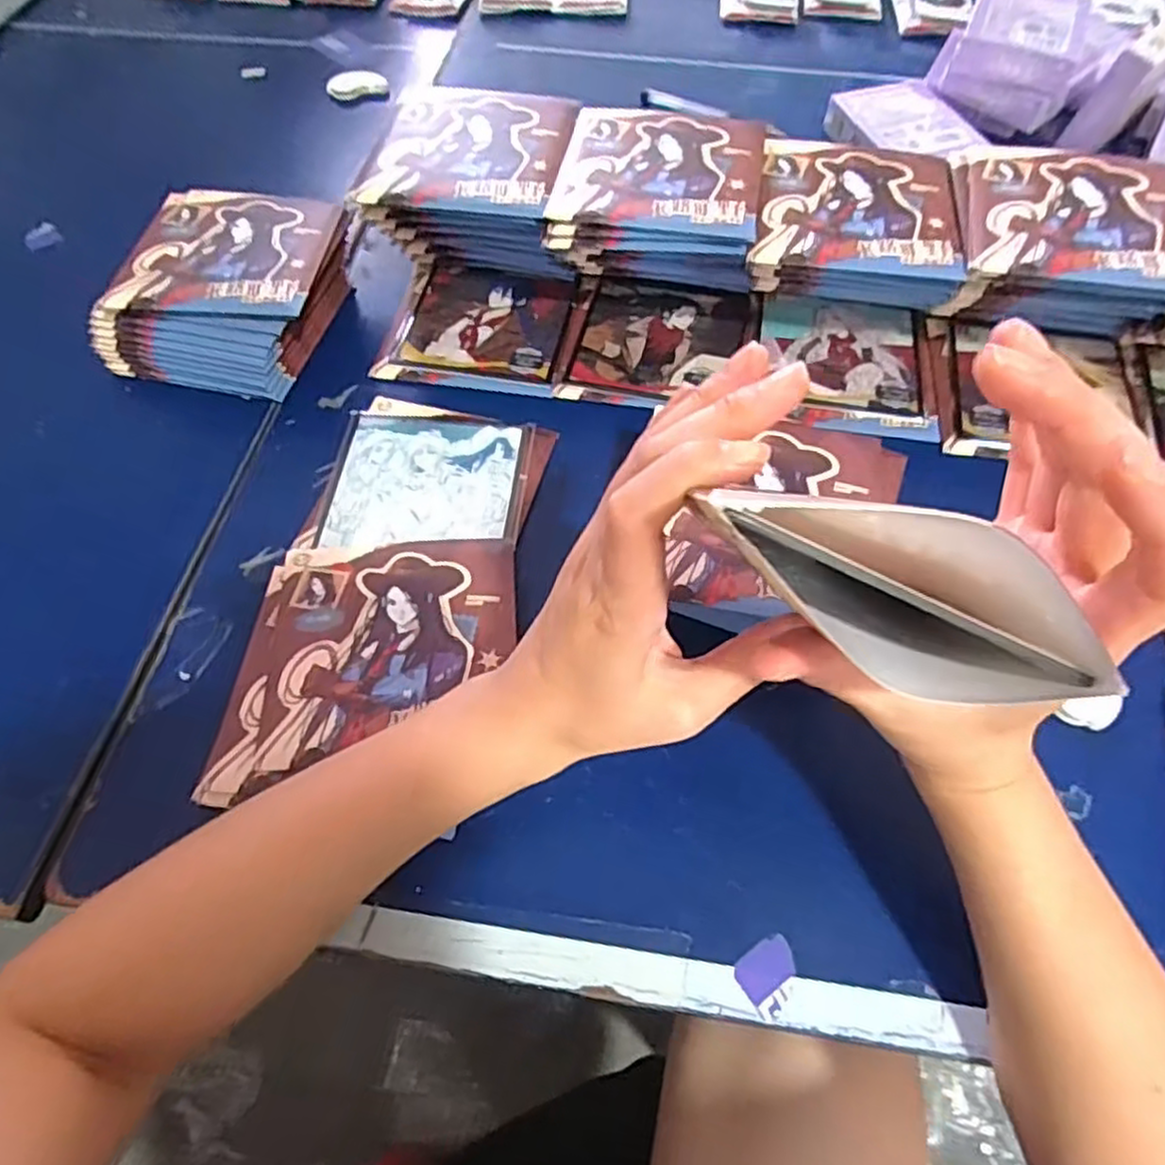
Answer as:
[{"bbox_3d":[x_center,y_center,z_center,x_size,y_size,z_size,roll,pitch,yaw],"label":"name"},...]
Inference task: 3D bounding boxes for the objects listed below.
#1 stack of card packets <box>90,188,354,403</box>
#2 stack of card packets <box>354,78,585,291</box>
[{"bbox_3d":[-0.222,-0.188,0.471,0.131,0.058,0.135,10,61,7],"label":"stack of card packets"},{"bbox_3d":[-0.067,-0.253,0.490,0.122,0.089,0.140,6,60,5],"label":"stack of card packets"}]

